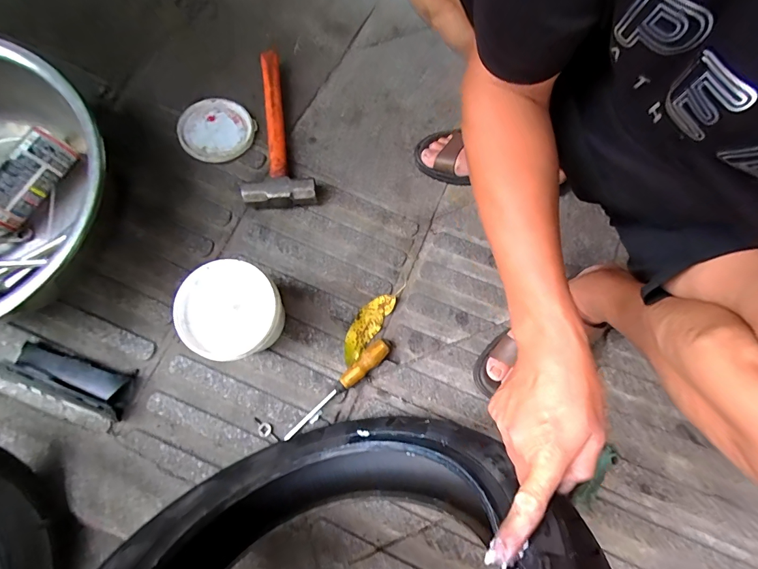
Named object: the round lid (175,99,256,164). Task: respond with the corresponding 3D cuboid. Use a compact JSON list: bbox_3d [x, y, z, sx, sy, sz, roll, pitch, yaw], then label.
[{"bbox_3d":[-0.289,-0.275,0.660,0.125,0.022,0.121,1,77,-4],"label":"round lid"}]

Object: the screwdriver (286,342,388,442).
[{"bbox_3d":[-0.058,0.158,0.564,0.028,0.026,0.204,45,78,6],"label":"screwdriver"}]

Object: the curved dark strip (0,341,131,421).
[{"bbox_3d":[-0.448,0.139,0.536,0.164,0.054,0.062,19,76,0],"label":"curved dark strip"}]

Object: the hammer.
[{"bbox_3d":[-0.175,-0.290,0.665,0.118,0.052,0.325,-2,77,-5],"label":"hammer"}]

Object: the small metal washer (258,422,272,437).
[{"bbox_3d":[-0.171,0.217,0.554,0.020,0.004,0.020,1,77,-4],"label":"small metal washer"}]

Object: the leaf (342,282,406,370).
[{"bbox_3d":[-0.015,0.056,0.599,0.042,0.016,0.152,34,77,3],"label":"leaf"}]

